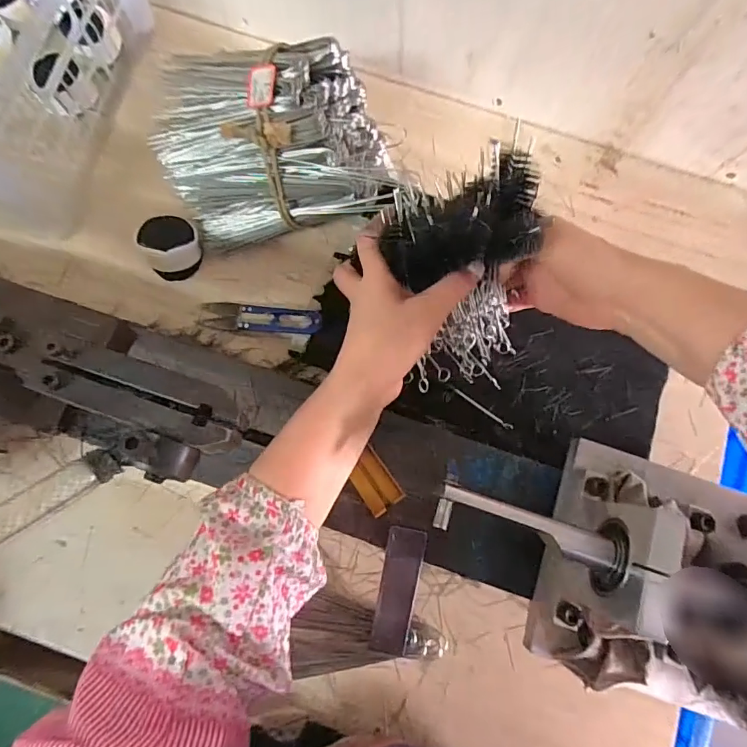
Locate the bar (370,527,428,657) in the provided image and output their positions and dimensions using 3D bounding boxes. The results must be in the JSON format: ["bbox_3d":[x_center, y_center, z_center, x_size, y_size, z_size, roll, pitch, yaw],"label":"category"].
[{"bbox_3d":[0.019,0.170,0.357,0.029,0.006,0.108,8,100,0],"label":"bar"}]

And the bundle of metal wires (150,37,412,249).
[{"bbox_3d":[-0.083,-0.203,0.404,0.206,0.092,0.148,-4,77,-2],"label":"bundle of metal wires"}]

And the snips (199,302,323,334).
[{"bbox_3d":[-0.102,-0.050,0.419,0.109,0.015,0.026,5,77,0],"label":"snips"}]

